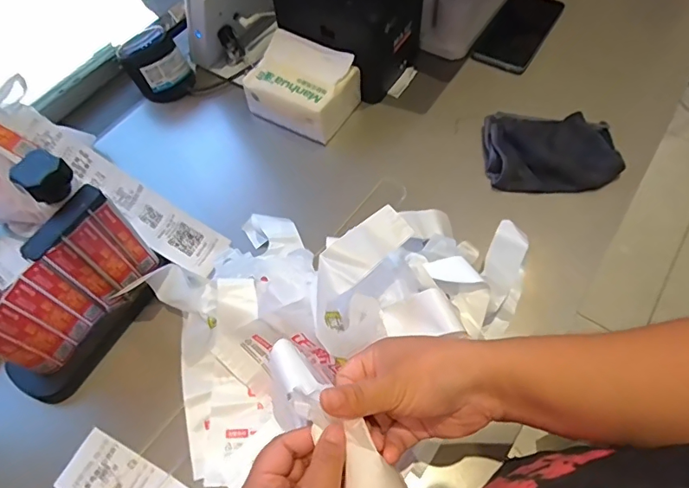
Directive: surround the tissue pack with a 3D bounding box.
[{"bbox_3d":[-0.053,-0.199,0.612,0.120,0.068,0.090,26,64,17],"label":"tissue pack"}]

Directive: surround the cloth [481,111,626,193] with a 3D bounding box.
[{"bbox_3d":[0.239,-0.116,0.566,0.145,0.036,0.113,4,60,6],"label":"cloth"}]

